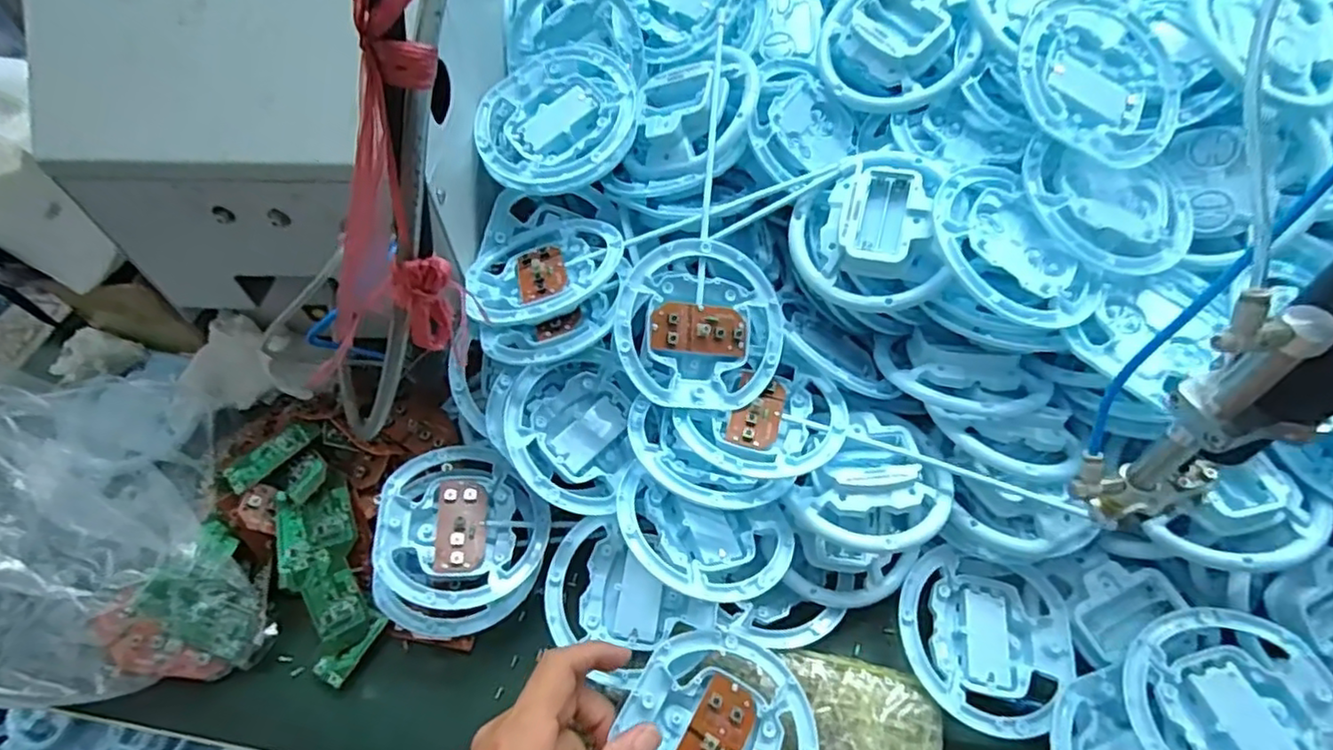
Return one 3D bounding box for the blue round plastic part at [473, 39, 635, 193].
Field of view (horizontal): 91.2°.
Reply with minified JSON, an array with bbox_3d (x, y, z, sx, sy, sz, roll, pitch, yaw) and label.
[{"bbox_3d":[-0.071,-0.168,0.432,0.110,0.023,0.101,-3,71,8],"label":"blue round plastic part"}]

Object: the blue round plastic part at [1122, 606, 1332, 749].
[{"bbox_3d":[0.292,0.175,0.331,0.096,0.028,0.105,-1,56,1],"label":"blue round plastic part"}]

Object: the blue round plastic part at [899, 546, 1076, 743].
[{"bbox_3d":[0.188,0.157,0.386,0.099,0.023,0.096,-1,56,1],"label":"blue round plastic part"}]

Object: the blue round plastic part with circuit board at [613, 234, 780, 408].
[{"bbox_3d":[0.020,-0.029,0.398,0.102,0.015,0.100,1,86,-18],"label":"blue round plastic part with circuit board"}]

